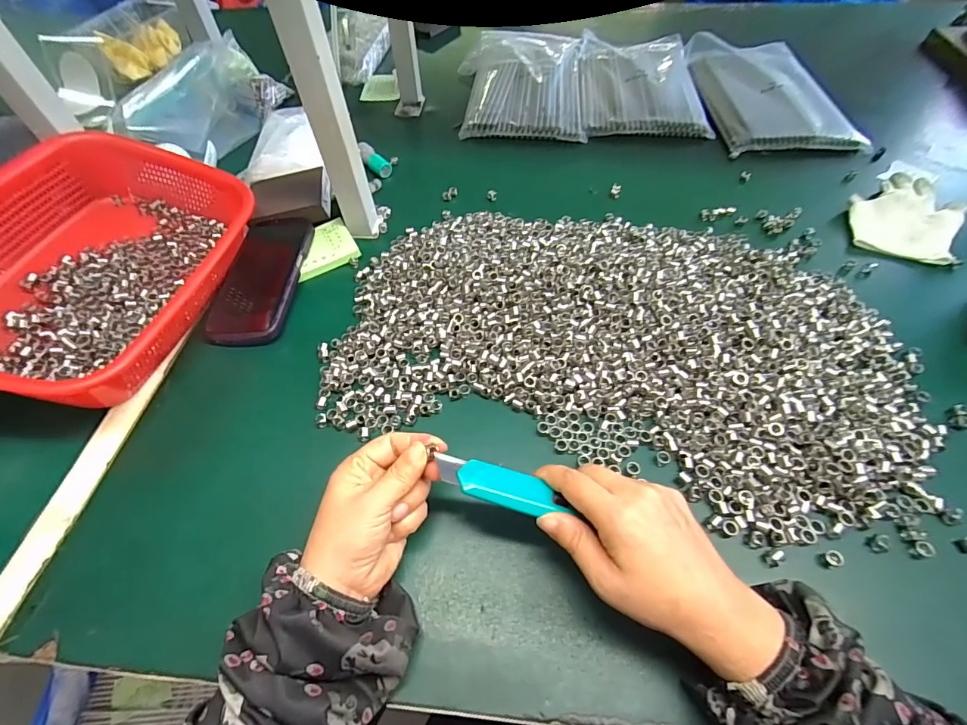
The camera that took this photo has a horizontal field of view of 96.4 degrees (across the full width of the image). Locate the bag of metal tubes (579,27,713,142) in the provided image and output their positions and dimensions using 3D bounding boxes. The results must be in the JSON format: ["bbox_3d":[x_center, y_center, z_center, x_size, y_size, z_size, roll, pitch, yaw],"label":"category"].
[{"bbox_3d":[0.254,-0.472,0.714,0.184,0.033,0.322,3,55,5],"label":"bag of metal tubes"}]

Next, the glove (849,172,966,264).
[{"bbox_3d":[0.482,-0.175,0.493,0.103,0.018,0.160,25,59,19],"label":"glove"}]

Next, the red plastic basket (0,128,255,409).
[{"bbox_3d":[-0.374,-0.112,0.433,0.234,0.101,0.336,16,53,-3],"label":"red plastic basket"}]

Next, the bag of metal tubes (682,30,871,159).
[{"bbox_3d":[0.438,-0.429,0.675,0.189,0.031,0.327,1,54,3],"label":"bag of metal tubes"}]

